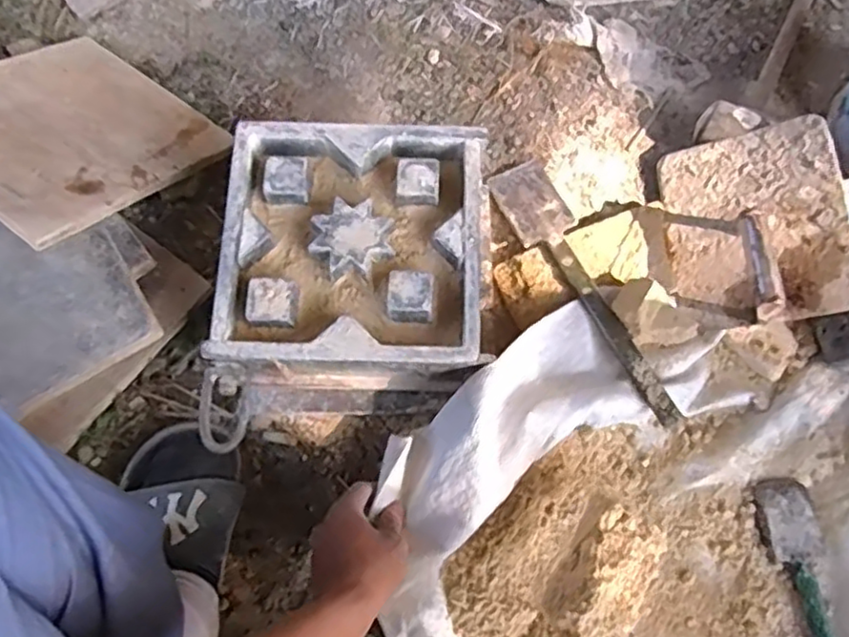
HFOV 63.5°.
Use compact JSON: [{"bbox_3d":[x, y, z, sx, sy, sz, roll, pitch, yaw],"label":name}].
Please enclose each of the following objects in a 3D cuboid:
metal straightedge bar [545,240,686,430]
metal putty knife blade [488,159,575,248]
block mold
[{"bbox_3d":[0.183,0.009,0.671,0.021,0.007,0.217,-26,64,-3],"label":"metal straightedge bar"},{"bbox_3d":[0.116,-0.127,0.742,0.060,0.007,0.094,-25,72,-9],"label":"metal putty knife blade"},{"bbox_3d":[-0.063,-0.053,0.657,0.228,0.126,0.222,0,70,0],"label":"block mold"}]

